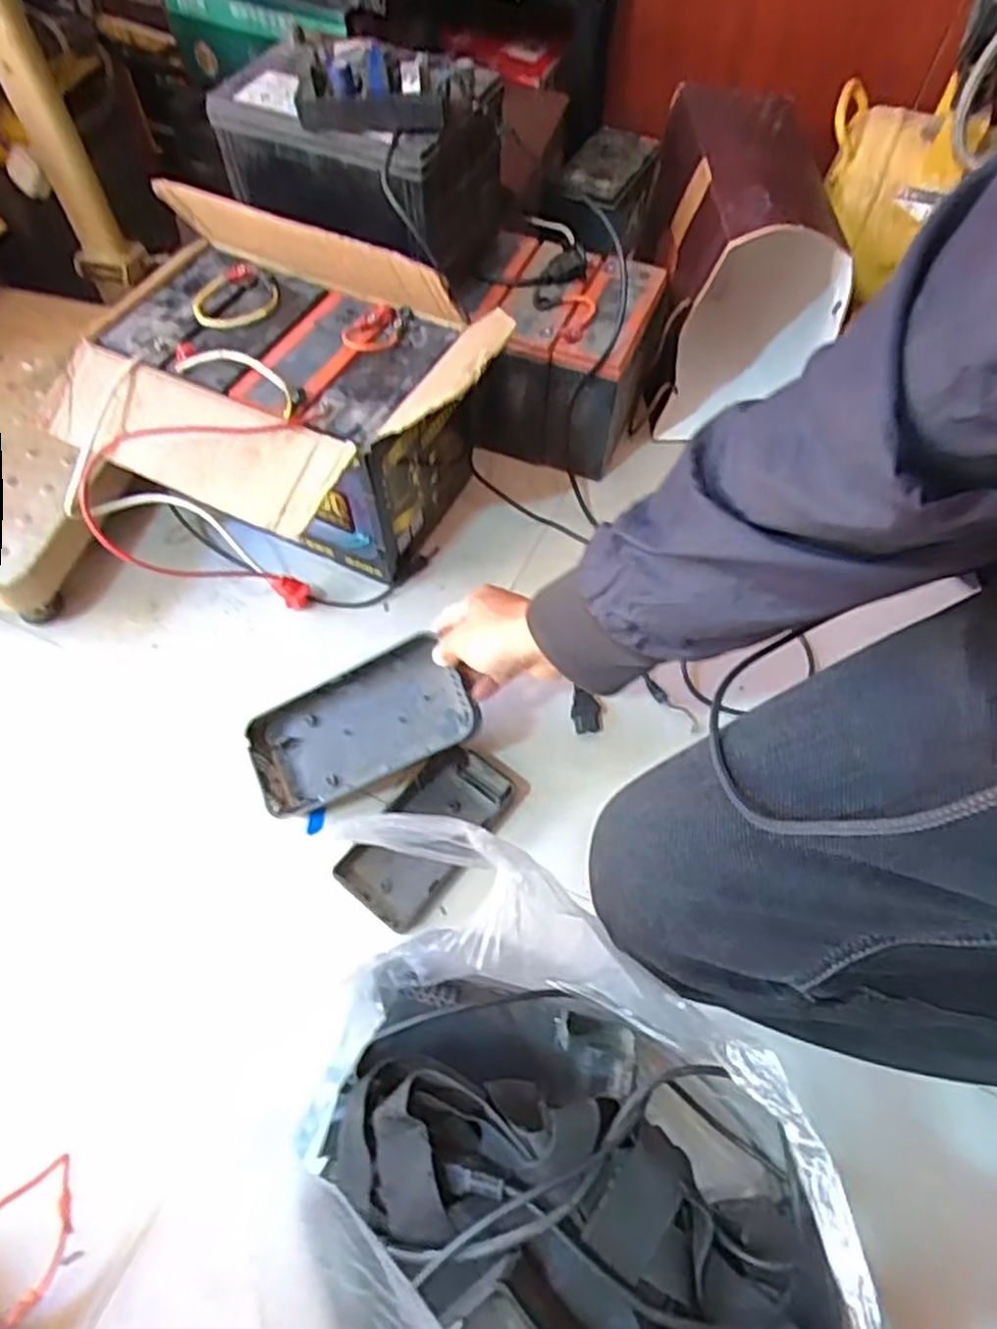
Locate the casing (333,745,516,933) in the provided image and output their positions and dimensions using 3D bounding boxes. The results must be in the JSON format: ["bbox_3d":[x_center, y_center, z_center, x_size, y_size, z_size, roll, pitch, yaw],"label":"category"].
[{"bbox_3d":[-0.065,0.153,0.674,0.084,0.021,0.165,35,65,17],"label":"casing"}]

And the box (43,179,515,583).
[{"bbox_3d":[-0.203,-0.237,0.744,0.375,0.275,0.269,22,62,11],"label":"box"}]

